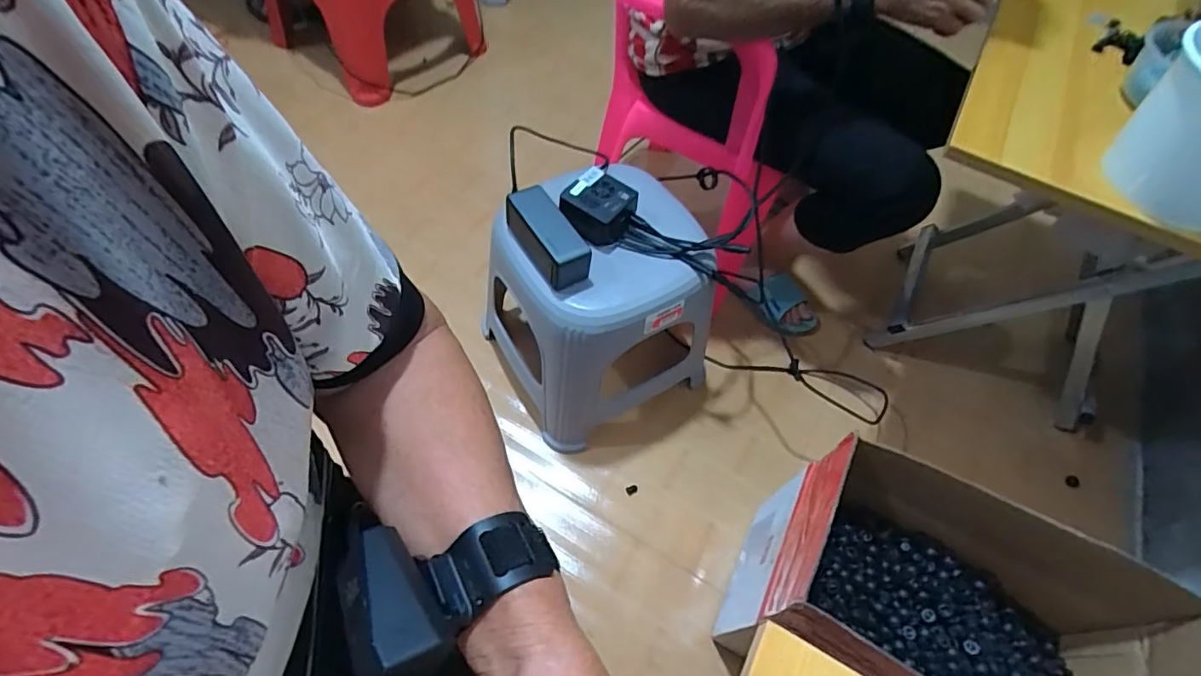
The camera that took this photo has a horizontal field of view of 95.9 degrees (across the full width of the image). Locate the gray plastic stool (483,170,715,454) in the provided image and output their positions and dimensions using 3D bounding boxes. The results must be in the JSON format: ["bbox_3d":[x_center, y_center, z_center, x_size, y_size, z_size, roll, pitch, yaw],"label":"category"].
[{"bbox_3d":[-0.012,-0.046,0.800,0.266,0.356,0.272,-28,64,-19],"label":"gray plastic stool"}]

